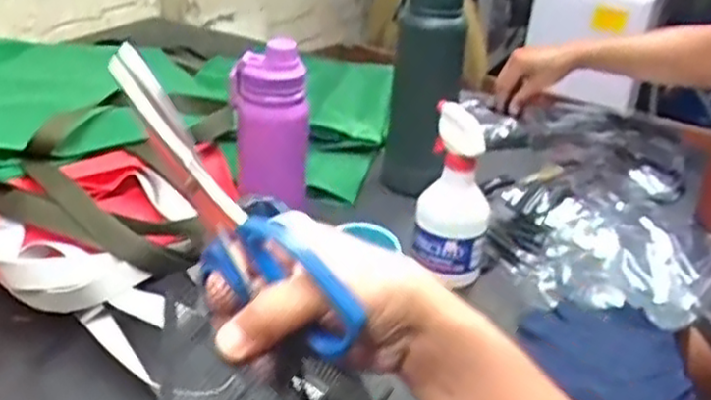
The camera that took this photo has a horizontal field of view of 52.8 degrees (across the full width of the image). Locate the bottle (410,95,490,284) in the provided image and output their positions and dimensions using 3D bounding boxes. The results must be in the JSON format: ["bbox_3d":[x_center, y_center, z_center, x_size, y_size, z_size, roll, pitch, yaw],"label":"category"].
[{"bbox_3d":[0.107,0.000,0.767,0.076,0.187,0.067,11,29,11],"label":"bottle"}]

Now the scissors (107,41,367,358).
[{"bbox_3d":[-0.067,0.004,0.346,0.175,0.053,0.011,49,42,10],"label":"scissors"}]

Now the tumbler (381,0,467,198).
[{"bbox_3d":[0.086,-0.150,0.917,0.084,0.282,0.067,10,28,9],"label":"tumbler"}]

